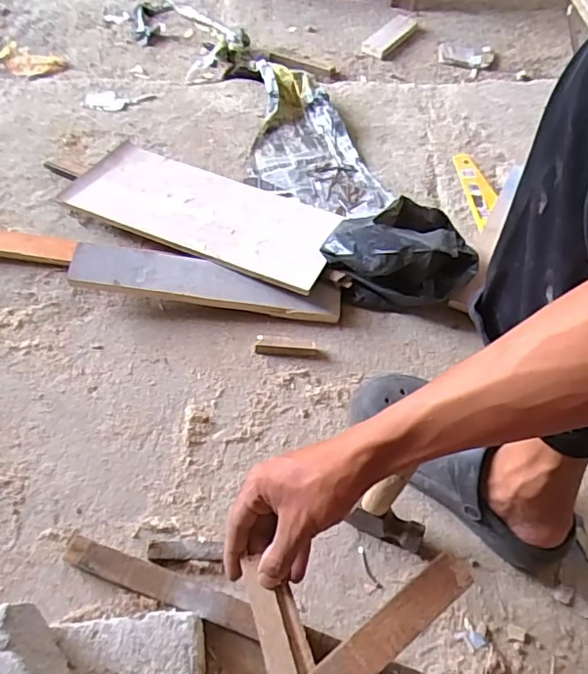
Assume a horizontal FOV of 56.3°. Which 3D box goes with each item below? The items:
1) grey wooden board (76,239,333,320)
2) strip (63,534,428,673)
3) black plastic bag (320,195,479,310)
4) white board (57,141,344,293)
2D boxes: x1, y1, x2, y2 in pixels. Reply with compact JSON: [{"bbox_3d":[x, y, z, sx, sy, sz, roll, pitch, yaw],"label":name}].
[{"bbox_3d":[-0.115,-0.075,0.741,0.354,0.020,0.065,7,75,-4],"label":"grey wooden board"},{"bbox_3d":[-0.035,0.289,0.556,0.423,0.026,0.030,18,60,8],"label":"strip"},{"bbox_3d":[0.145,-0.111,0.739,0.197,0.132,0.112,-1,59,-3],"label":"black plastic bag"},{"bbox_3d":[-0.133,-0.192,0.816,0.398,0.013,0.182,21,50,10],"label":"white board"}]

